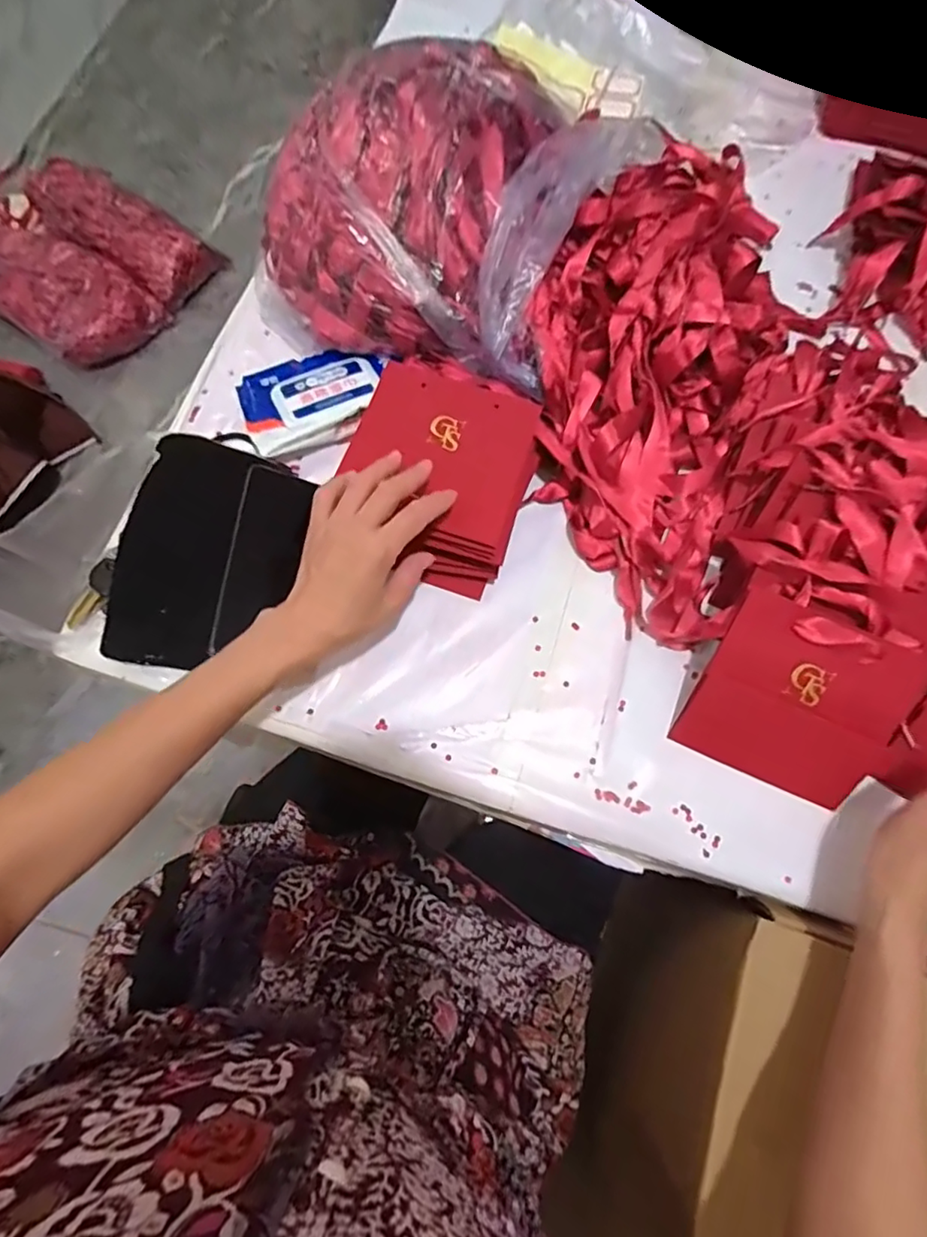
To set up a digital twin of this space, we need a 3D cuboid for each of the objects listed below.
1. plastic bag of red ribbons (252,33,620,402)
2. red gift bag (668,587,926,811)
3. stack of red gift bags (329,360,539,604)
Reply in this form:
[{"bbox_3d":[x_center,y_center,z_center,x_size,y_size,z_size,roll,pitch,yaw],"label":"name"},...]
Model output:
[{"bbox_3d":[-0.027,-0.368,0.513,0.276,0.124,0.258,17,73,6],"label":"plastic bag of red ribbons"},{"bbox_3d":[0.257,0.065,0.447,0.141,0.010,0.134,24,106,9],"label":"red gift bag"},{"bbox_3d":[-0.020,-0.118,0.495,0.143,0.062,0.163,16,75,3],"label":"stack of red gift bags"}]

